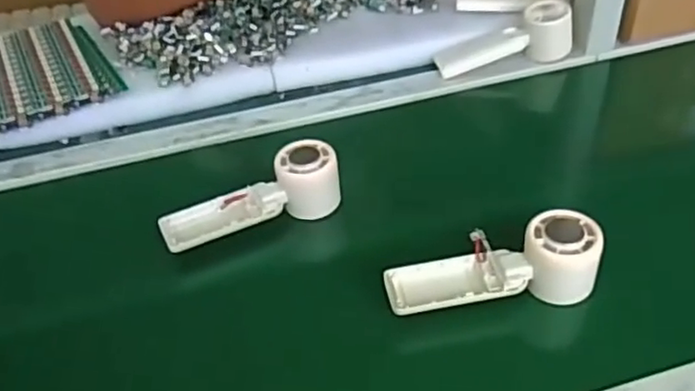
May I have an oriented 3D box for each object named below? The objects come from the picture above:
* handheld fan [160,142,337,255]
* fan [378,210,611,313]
[{"bbox_3d":[-0.087,0.002,0.601,0.164,0.053,0.047,-19,44,-15],"label":"handheld fan"},{"bbox_3d":[0.113,0.052,0.520,0.162,0.051,0.059,-8,43,-4],"label":"fan"}]

